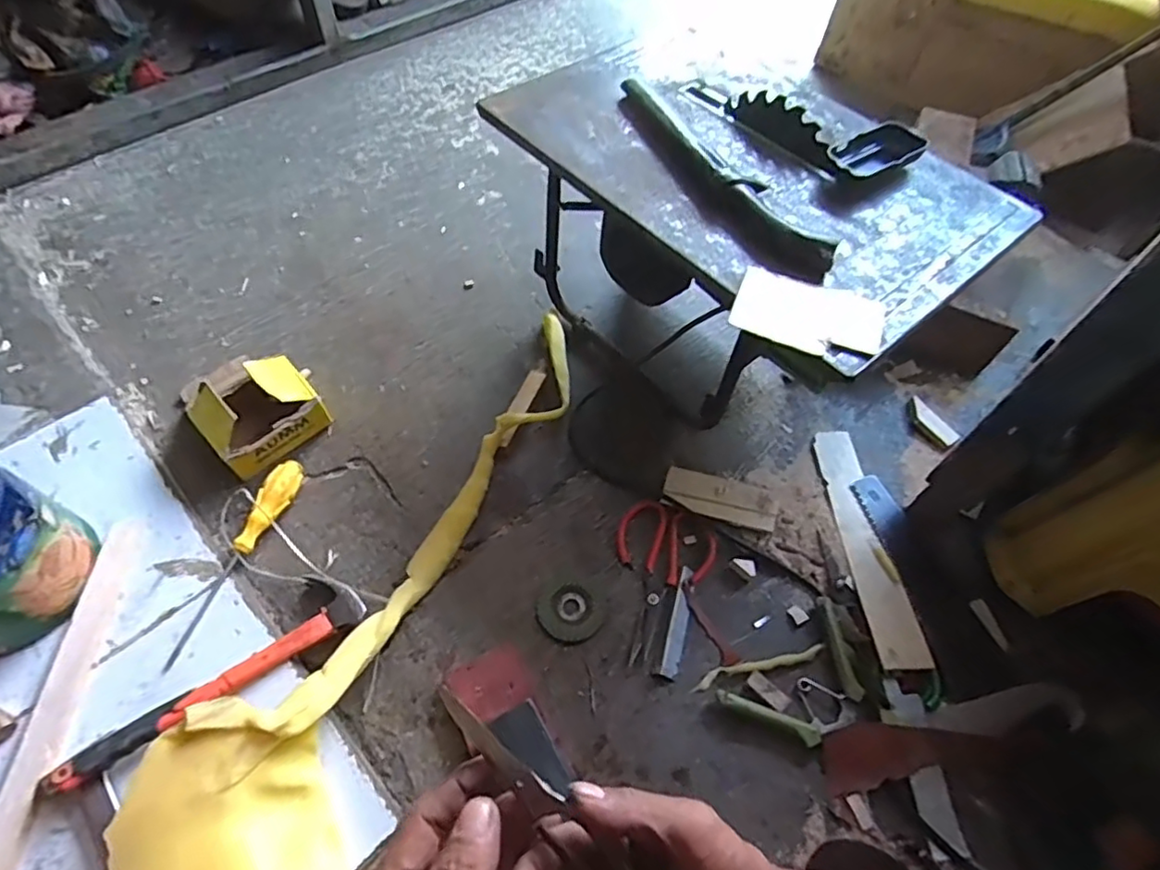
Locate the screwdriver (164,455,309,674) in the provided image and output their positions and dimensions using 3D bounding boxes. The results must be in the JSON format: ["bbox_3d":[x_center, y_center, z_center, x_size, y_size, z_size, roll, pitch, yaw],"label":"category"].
[{"bbox_3d":[-0.345,0.121,0.630,0.028,0.021,0.225,15,57,6],"label":"screwdriver"}]

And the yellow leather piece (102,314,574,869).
[{"bbox_3d":[-0.178,0.153,0.593,0.237,0.063,0.772,12,57,5],"label":"yellow leather piece"}]

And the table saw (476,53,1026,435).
[{"bbox_3d":[0.166,-0.216,0.725,0.337,0.254,0.474,-32,64,-21],"label":"table saw"}]

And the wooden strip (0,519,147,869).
[{"bbox_3d":[-0.460,0.231,0.555,0.036,0.007,0.329,0,57,-3],"label":"wooden strip"}]

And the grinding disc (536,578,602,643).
[{"bbox_3d":[-0.010,0.177,0.630,0.061,0.004,0.062,2,57,-2],"label":"grinding disc"}]

